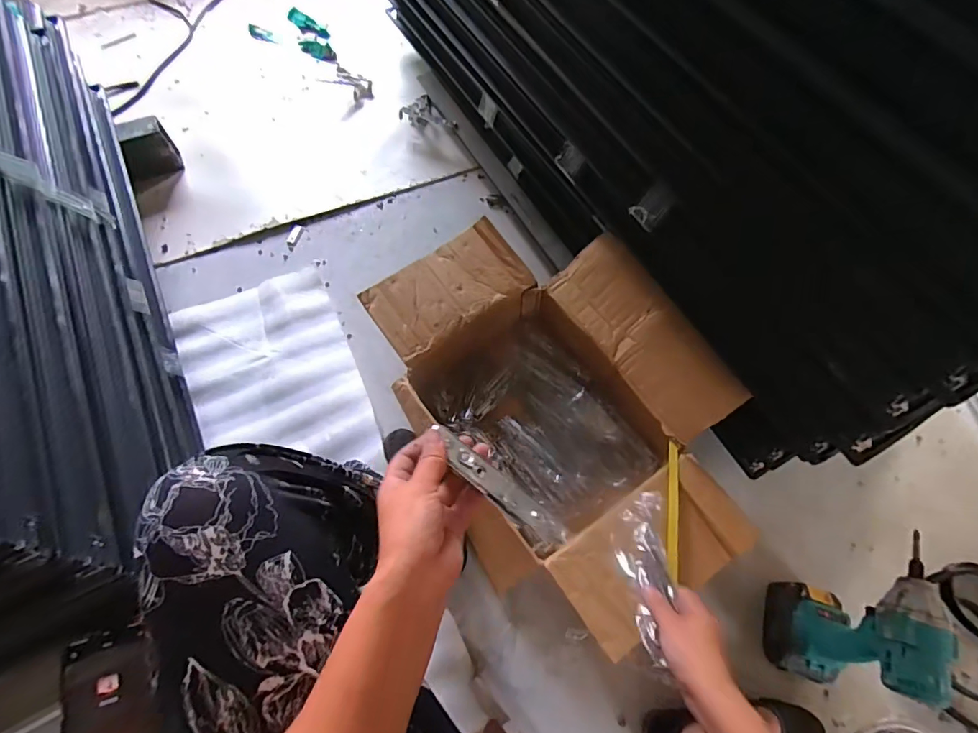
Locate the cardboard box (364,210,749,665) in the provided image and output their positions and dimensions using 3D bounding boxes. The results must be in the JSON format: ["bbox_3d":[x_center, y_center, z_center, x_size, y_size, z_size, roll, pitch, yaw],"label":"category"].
[{"bbox_3d":[0.104,0.065,0.772,0.418,0.200,0.638,-26,70,-13],"label":"cardboard box"}]

